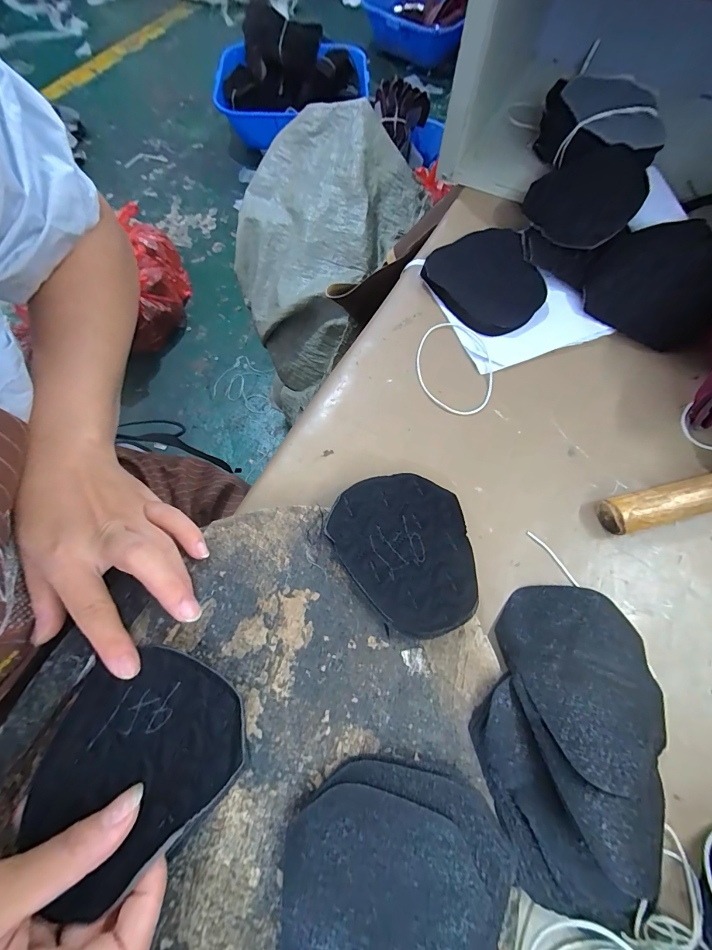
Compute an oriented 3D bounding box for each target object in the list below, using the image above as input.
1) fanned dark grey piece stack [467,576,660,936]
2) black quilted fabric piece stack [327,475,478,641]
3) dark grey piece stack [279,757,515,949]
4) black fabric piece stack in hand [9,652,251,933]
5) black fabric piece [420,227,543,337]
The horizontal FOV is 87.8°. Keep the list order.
[{"bbox_3d":[0.122,0.137,0.201,0.097,0.039,0.160,24,69,9],"label":"fanned dark grey piece stack"},{"bbox_3d":[0.030,0.047,0.243,0.089,0.017,0.104,-2,67,-1],"label":"black quilted fabric piece stack"},{"bbox_3d":[0.015,0.208,0.178,0.102,0.015,0.117,19,68,7],"label":"dark grey piece stack"},{"bbox_3d":[-0.116,0.145,0.195,0.097,0.025,0.096,37,71,14],"label":"black fabric piece stack in hand"},{"bbox_3d":[0.115,-0.178,0.337,0.091,0.014,0.111,-20,71,0],"label":"black fabric piece"}]

